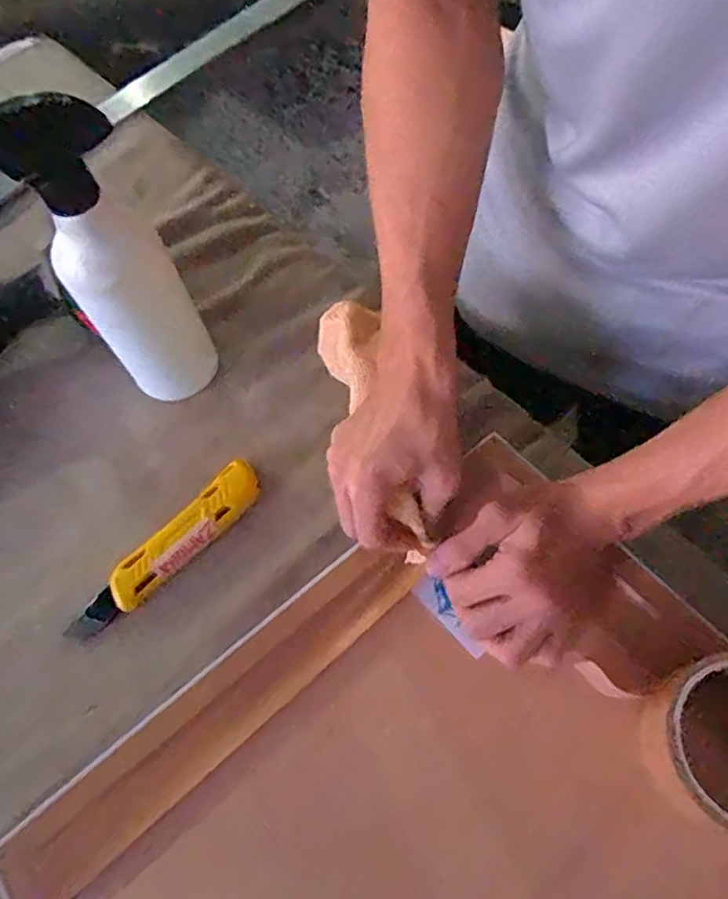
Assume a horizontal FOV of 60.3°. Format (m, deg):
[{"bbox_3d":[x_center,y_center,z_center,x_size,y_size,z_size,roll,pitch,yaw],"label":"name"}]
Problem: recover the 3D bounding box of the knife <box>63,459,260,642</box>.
[{"bbox_3d":[-0.137,0.072,0.442,0.032,0.021,0.160,40,70,21],"label":"knife"}]

